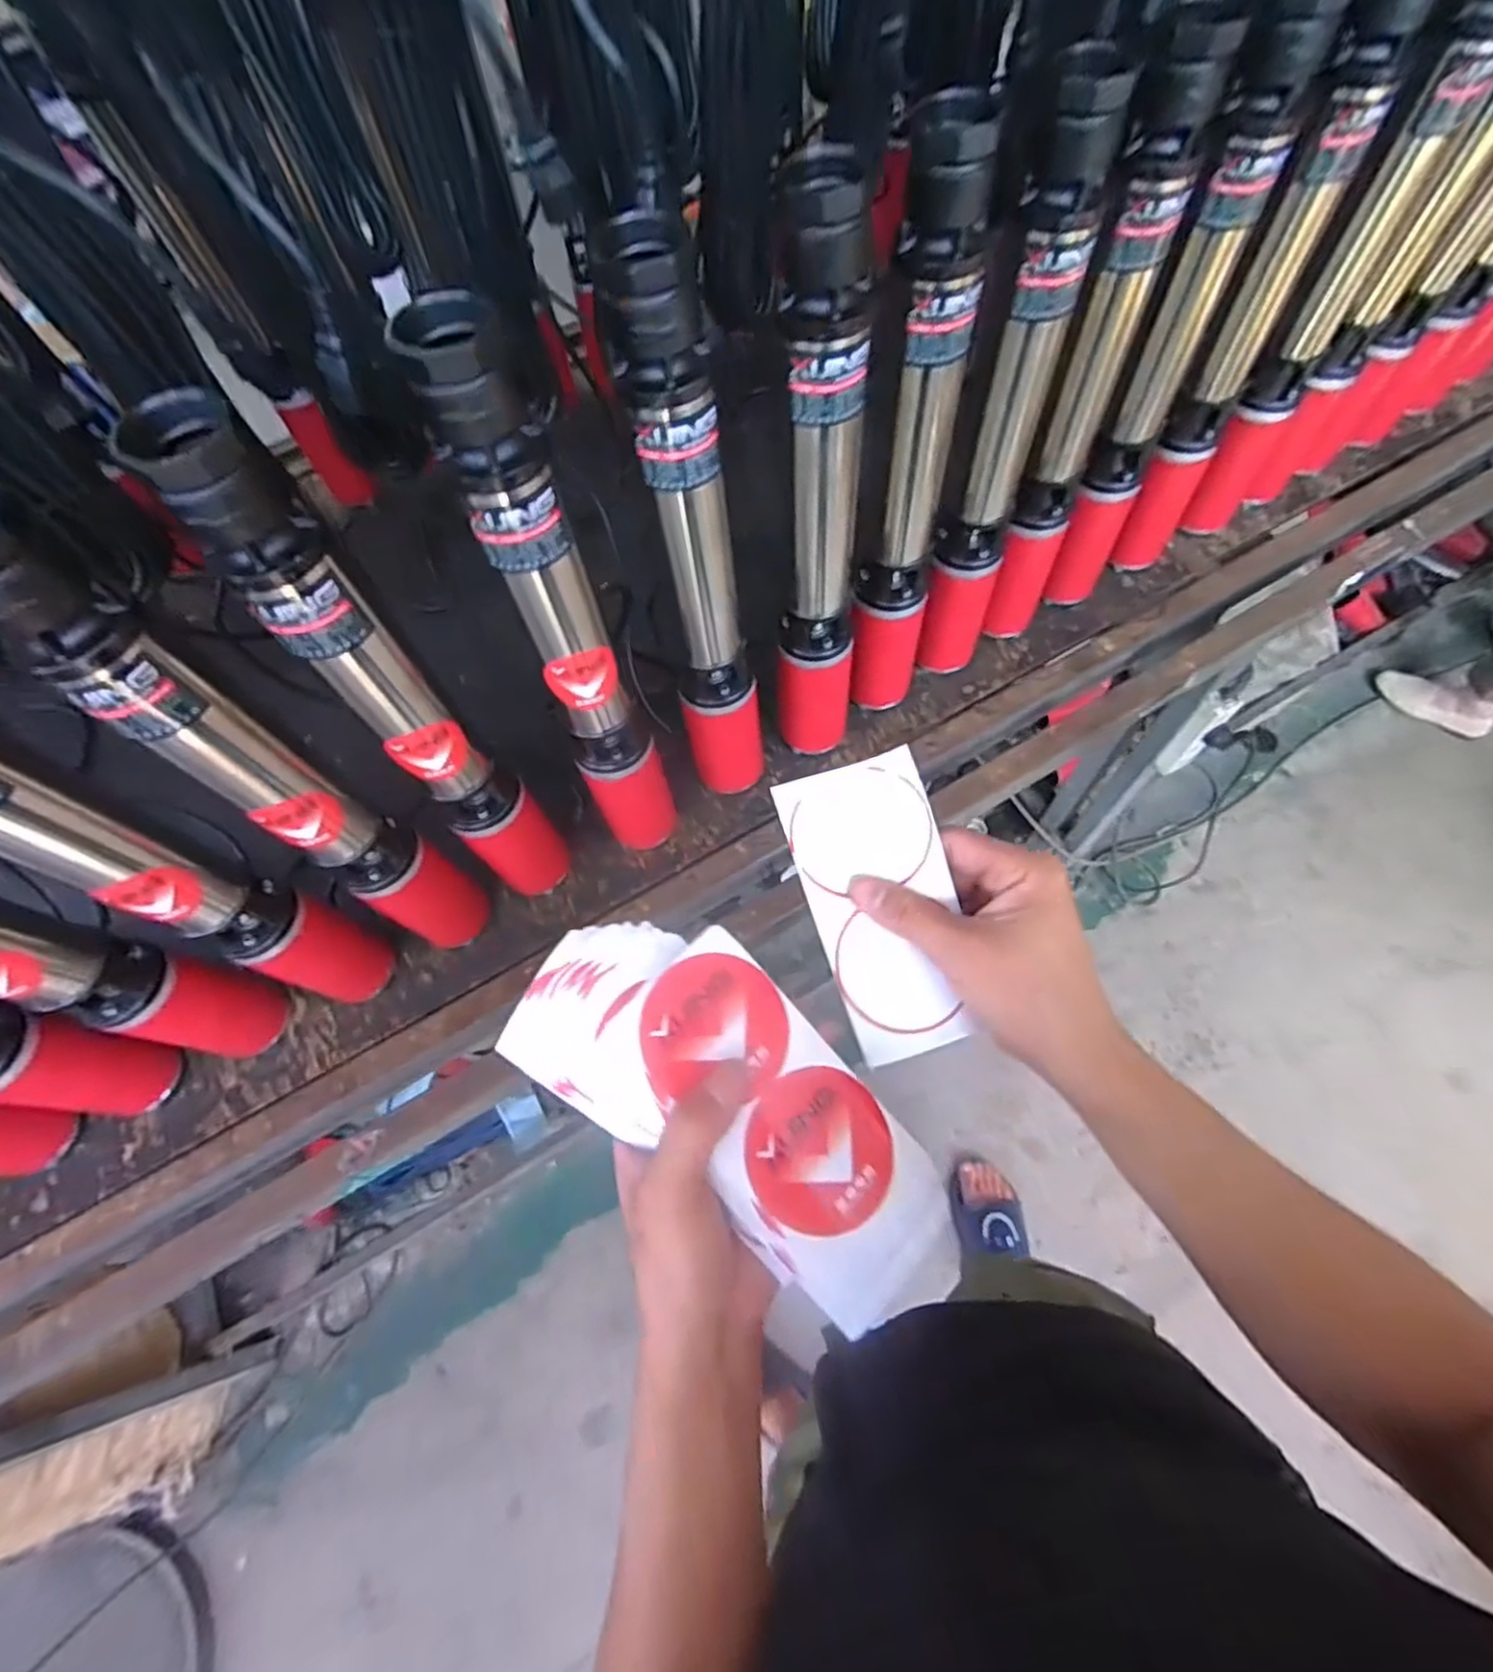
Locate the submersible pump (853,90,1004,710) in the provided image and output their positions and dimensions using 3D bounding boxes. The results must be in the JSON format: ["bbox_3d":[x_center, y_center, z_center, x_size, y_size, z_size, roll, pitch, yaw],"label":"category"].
[{"bbox_3d":[0.150,-0.301,0.640,0.075,0.518,0.082,18,67,12],"label":"submersible pump"}]

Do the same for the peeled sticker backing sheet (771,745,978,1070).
[{"bbox_3d":[0.066,0.035,0.341,0.066,0.011,0.141,-18,90,9],"label":"peeled sticker backing sheet"}]

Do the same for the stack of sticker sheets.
[{"bbox_3d":[-0.002,0.120,0.323,0.219,0.041,0.097,37,72,9],"label":"stack of sticker sheets"}]

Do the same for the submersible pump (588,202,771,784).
[{"bbox_3d":[-0.032,-0.194,0.600,0.083,0.512,0.067,-10,65,-1],"label":"submersible pump"}]

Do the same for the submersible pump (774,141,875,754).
[{"bbox_3d":[0.065,-0.249,0.611,0.071,0.499,0.069,8,66,8],"label":"submersible pump"}]

